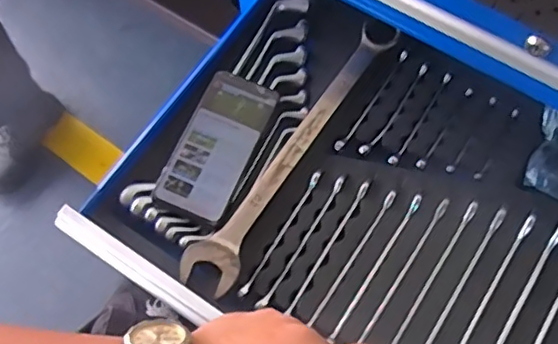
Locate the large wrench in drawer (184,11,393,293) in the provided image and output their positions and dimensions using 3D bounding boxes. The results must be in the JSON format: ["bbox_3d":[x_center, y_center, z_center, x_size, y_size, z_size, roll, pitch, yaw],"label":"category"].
[{"bbox_3d":[0.021,-0.025,0.605,0.052,0.013,0.343,33,72,14],"label":"large wrench in drawer"}]

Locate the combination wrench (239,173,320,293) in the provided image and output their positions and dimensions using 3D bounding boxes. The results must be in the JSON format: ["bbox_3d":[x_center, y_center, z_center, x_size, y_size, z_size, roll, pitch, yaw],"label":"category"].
[{"bbox_3d":[0.003,0.060,0.580,0.008,0.013,0.145,30,71,13],"label":"combination wrench"}]

